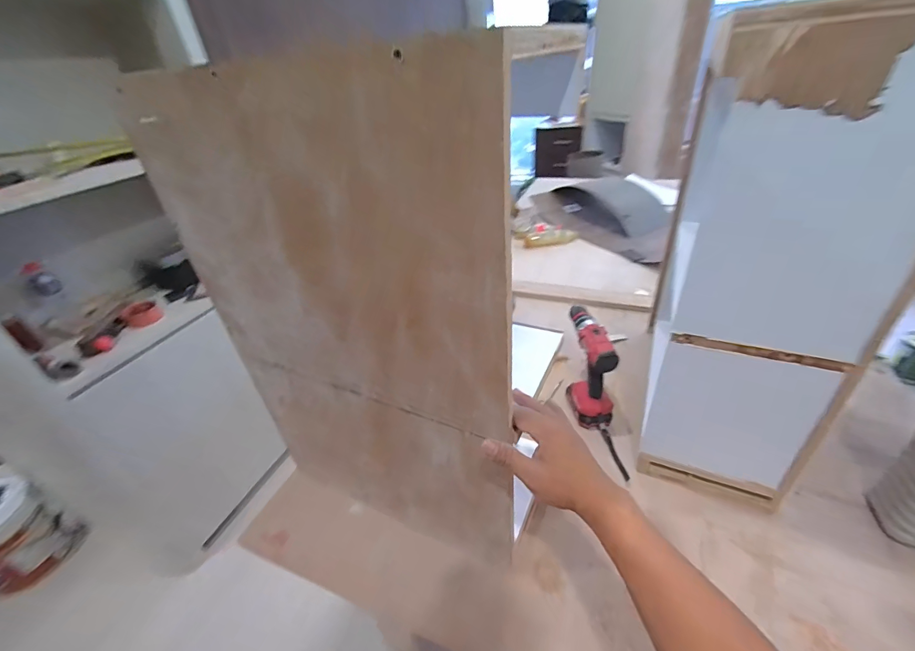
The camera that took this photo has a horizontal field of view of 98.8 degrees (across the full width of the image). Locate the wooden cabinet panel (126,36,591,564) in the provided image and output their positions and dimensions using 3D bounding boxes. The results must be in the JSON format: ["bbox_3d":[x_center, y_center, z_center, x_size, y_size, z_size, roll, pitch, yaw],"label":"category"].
[{"bbox_3d":[-0.135,0.052,0.523,0.479,0.674,0.021,14,40,24],"label":"wooden cabinet panel"}]

